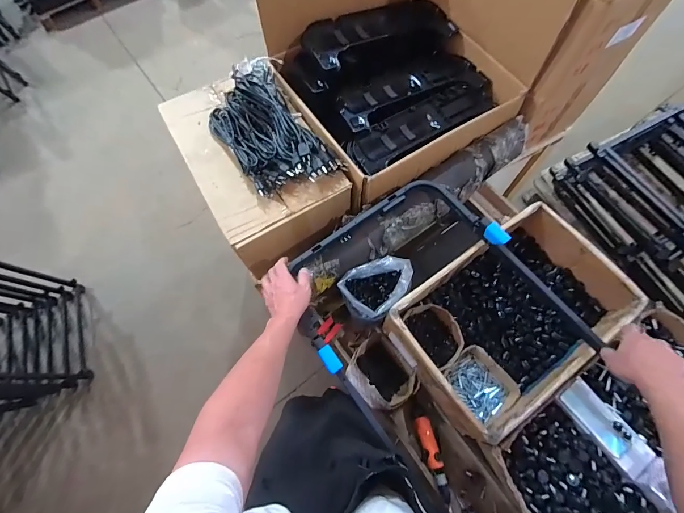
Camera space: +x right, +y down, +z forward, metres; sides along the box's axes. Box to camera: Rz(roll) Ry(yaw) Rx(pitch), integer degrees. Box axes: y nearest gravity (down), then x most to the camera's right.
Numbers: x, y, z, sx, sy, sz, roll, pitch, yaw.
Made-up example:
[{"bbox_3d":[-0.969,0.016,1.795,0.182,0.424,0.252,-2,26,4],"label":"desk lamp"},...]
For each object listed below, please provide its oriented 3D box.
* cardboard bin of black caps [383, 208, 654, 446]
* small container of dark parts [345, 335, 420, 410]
[{"bbox_3d":[0.413,0.149,0.828,0.523,0.153,0.348,-34,70,-12],"label":"cardboard bin of black caps"},{"bbox_3d":[0.097,0.305,0.853,0.145,0.091,0.167,-36,70,-13],"label":"small container of dark parts"}]

